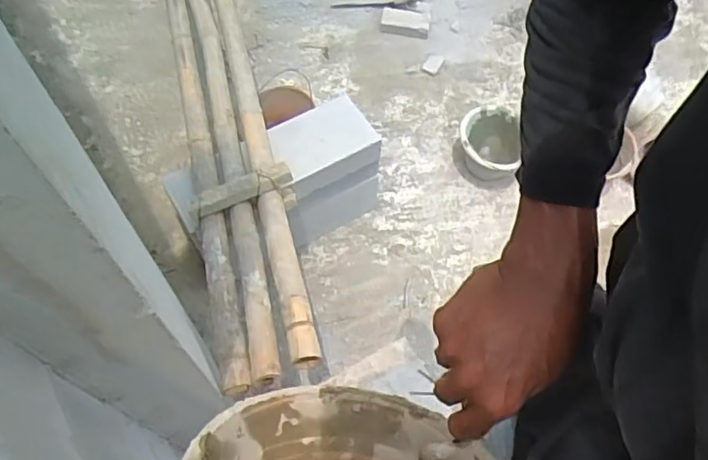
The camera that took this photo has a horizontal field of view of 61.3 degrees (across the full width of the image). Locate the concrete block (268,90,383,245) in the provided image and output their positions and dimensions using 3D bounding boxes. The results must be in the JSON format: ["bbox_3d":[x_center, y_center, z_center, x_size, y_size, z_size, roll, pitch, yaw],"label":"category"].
[{"bbox_3d":[-0.093,-0.157,1.845,0.348,0.443,0.206,-32,67,-17],"label":"concrete block"}]

